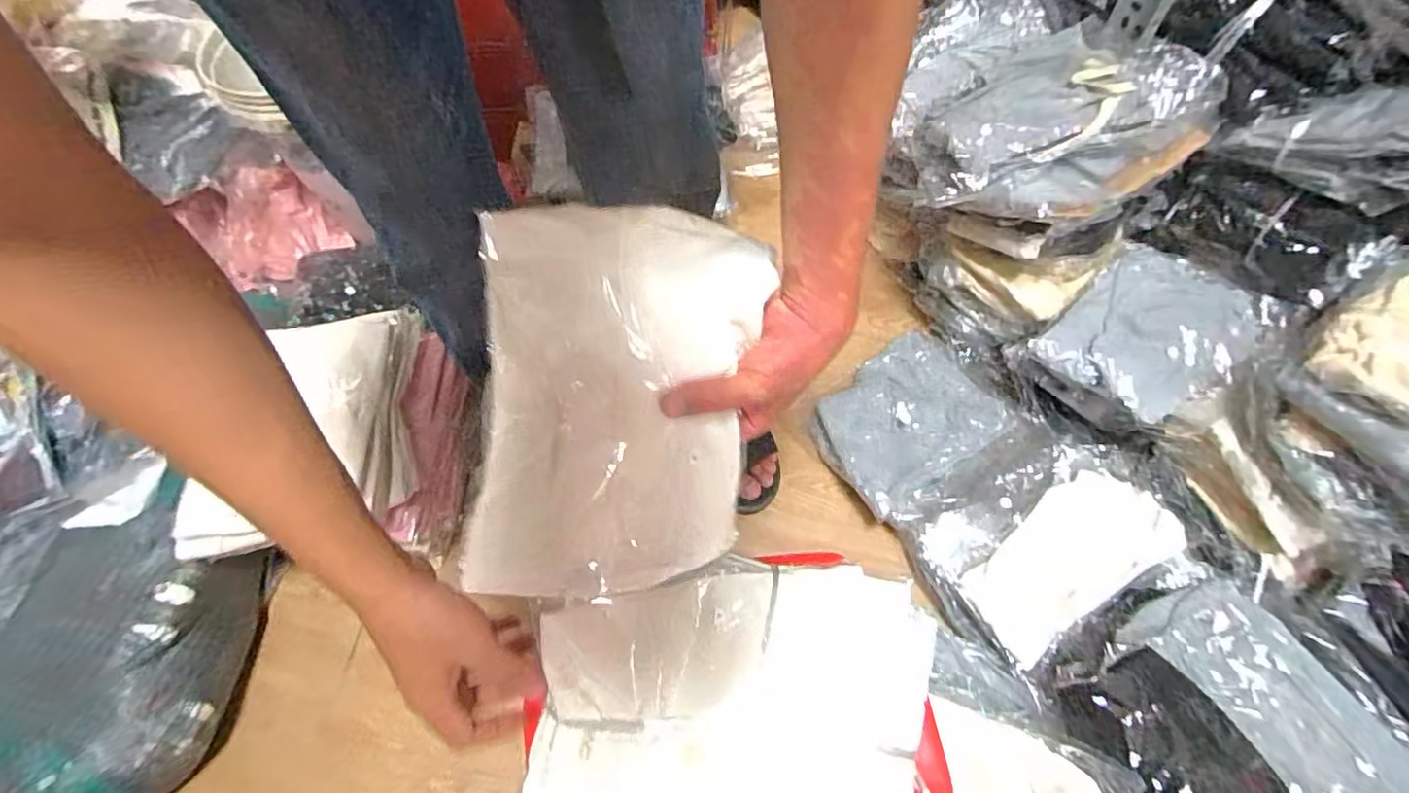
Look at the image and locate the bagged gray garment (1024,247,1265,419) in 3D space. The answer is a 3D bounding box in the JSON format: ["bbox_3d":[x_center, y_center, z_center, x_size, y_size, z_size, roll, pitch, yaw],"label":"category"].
[{"bbox_3d":[0.538,-0.078,0.728,0.222,0.039,0.174,-40,66,-17],"label":"bagged gray garment"}]

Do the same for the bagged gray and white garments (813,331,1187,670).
[{"bbox_3d":[0.336,0.091,0.777,0.271,0.090,0.423,-30,63,-13],"label":"bagged gray and white garments"}]

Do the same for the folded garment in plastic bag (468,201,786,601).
[{"bbox_3d":[-0.059,0.001,0.409,0.190,0.044,0.249,1,88,-5],"label":"folded garment in plastic bag"}]

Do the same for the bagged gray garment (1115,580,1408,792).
[{"bbox_3d":[0.539,0.295,0.549,0.104,0.034,0.252,-30,64,-13],"label":"bagged gray garment"}]

